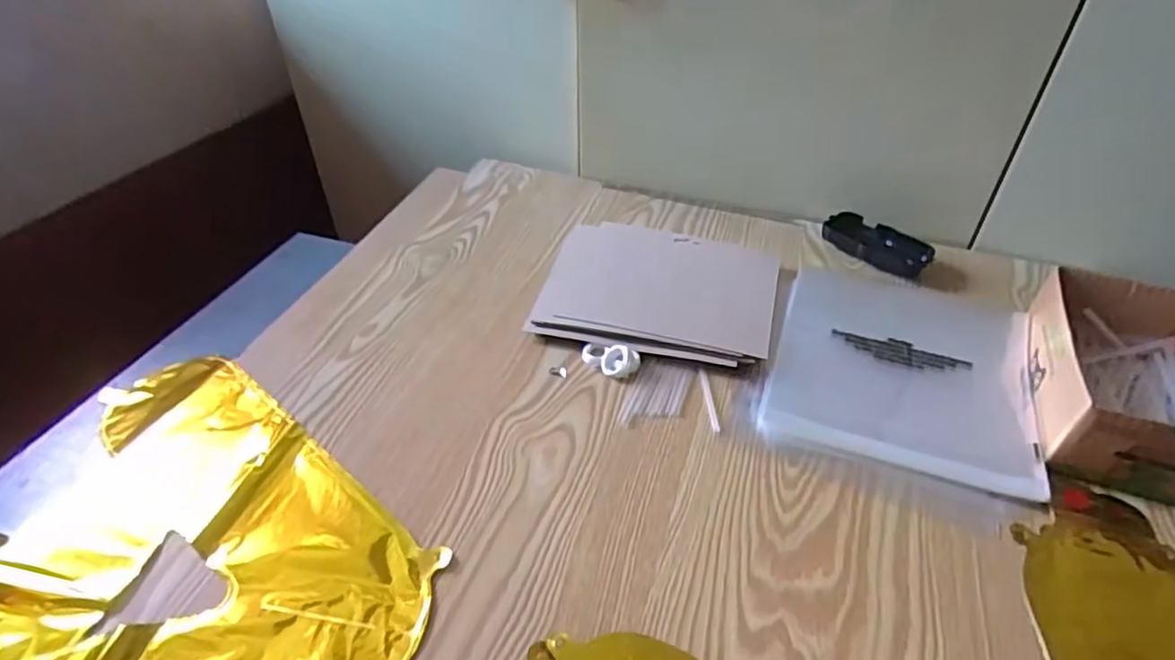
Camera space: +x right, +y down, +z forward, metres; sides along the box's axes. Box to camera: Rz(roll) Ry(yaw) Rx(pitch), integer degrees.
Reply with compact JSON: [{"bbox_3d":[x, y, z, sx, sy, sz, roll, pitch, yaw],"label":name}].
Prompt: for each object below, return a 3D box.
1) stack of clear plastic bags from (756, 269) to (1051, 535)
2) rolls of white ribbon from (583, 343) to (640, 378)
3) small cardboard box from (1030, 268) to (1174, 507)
[{"bbox_3d":[0.269,0.030,0.552,0.203,0.012,0.265,18,44,19],"label":"stack of clear plastic bags"},{"bbox_3d":[0.019,0.023,0.550,0.050,0.015,0.027,18,44,19],"label":"rolls of white ribbon"},{"bbox_3d":[0.423,0.039,0.495,0.132,0.066,0.191,15,43,16],"label":"small cardboard box"}]

